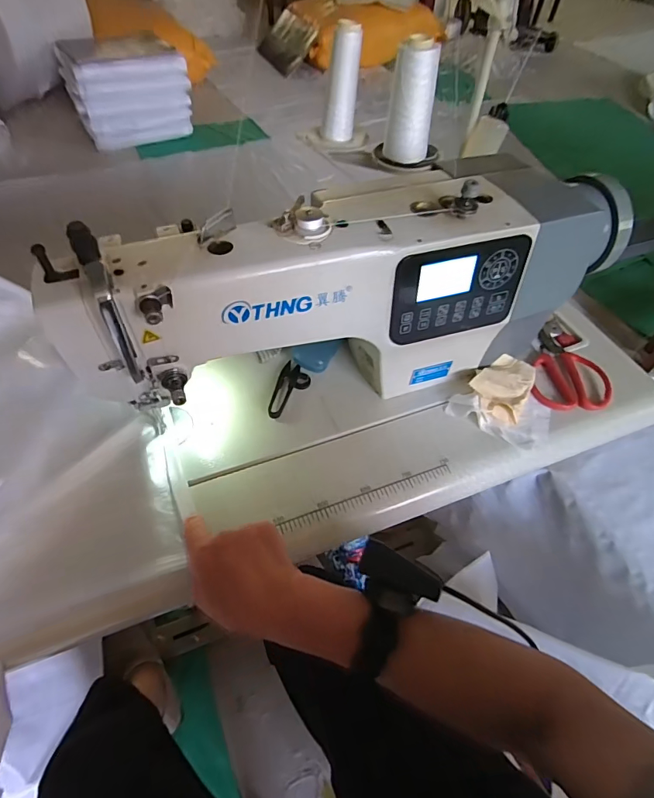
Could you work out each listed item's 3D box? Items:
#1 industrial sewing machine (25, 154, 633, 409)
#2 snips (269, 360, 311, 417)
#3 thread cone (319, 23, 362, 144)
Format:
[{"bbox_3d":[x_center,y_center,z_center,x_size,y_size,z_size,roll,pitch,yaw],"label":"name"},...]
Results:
[{"bbox_3d":[0.046,-0.104,0.505,0.588,0.243,0.133,-17,56,-15],"label":"industrial sewing machine"},{"bbox_3d":[-0.047,-0.012,0.573,0.042,0.006,0.091,11,53,6],"label":"snips"},{"bbox_3d":[0.024,-0.538,0.769,0.058,0.169,0.047,3,53,0],"label":"thread cone"}]

